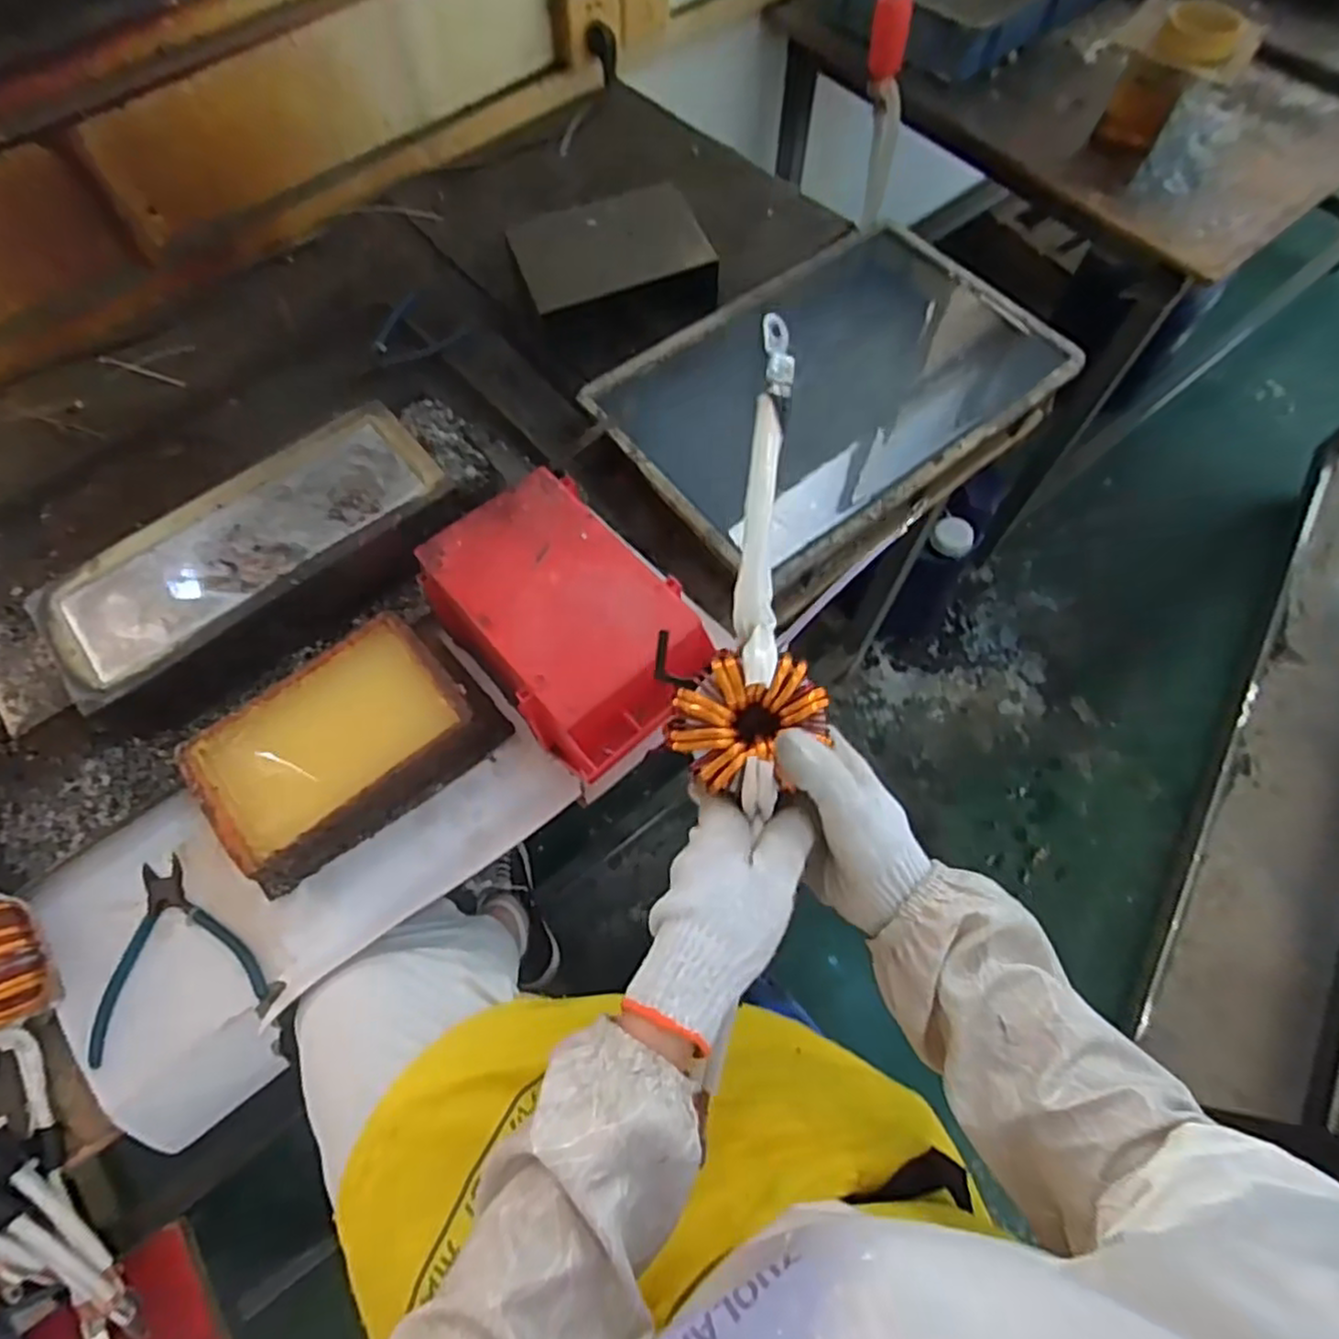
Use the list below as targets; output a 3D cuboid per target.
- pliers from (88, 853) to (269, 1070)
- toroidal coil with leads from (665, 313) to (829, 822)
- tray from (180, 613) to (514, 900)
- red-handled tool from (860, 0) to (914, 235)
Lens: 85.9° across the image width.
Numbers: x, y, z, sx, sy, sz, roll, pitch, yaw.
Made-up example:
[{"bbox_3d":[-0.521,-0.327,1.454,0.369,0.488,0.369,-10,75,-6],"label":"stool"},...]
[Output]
[{"bbox_3d":[-0.388,0.212,0.558,0.127,0.013,0.134,-22,67,-9],"label":"pliers"},{"bbox_3d":[0.055,-0.080,0.438,0.085,0.028,0.317,5,76,3],"label":"toroidal coil with leads"},{"bbox_3d":[-0.267,0.060,0.594,0.227,0.066,0.137,-37,70,-14],"label":"tray"},{"bbox_3d":[0.319,-0.820,1.068,0.045,0.295,0.074,-9,45,-3],"label":"red-handled tool"}]

